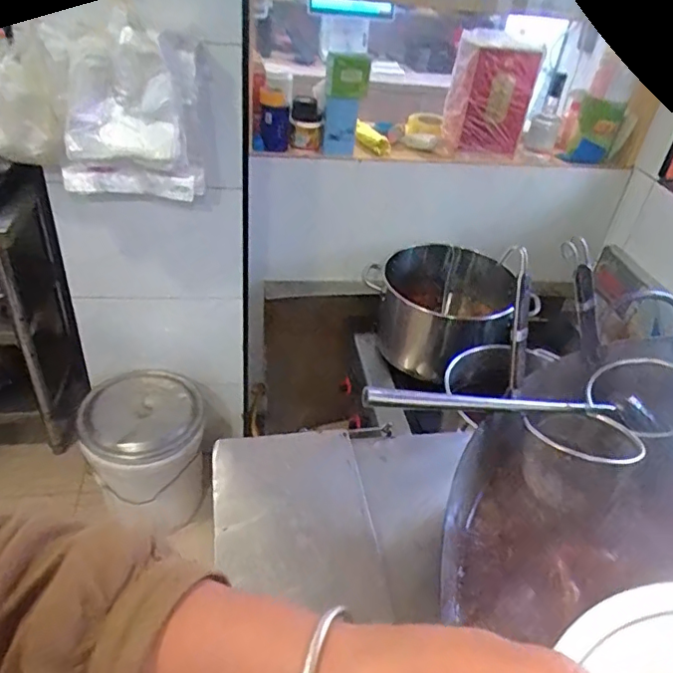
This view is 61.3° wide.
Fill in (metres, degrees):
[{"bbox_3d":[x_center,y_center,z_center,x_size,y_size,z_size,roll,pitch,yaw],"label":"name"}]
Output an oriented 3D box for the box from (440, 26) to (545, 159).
[{"bbox_3d":[0.424,-0.669,1.580,0.222,0.310,0.102,12,37,6],"label":"box"}]

